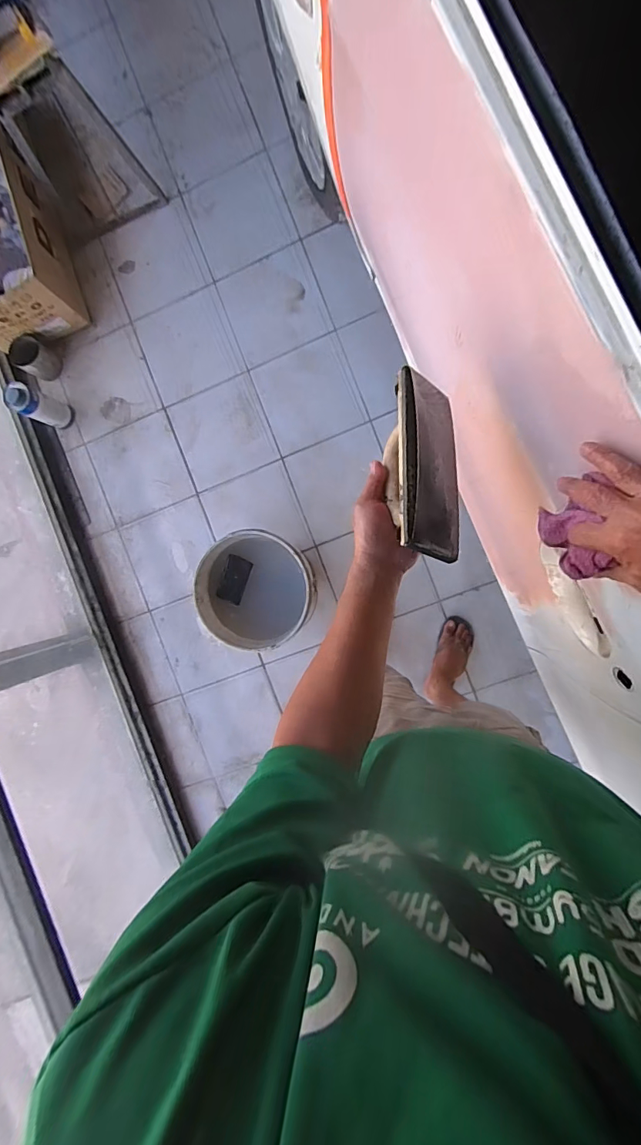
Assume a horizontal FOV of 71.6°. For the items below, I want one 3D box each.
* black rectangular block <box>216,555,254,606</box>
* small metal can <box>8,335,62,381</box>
[{"bbox_3d":[-0.235,0.022,1.220,0.070,0.008,0.128,21,95,5],"label":"black rectangular block"},{"bbox_3d":[-0.926,-0.699,1.452,0.090,0.121,0.109,26,95,5],"label":"small metal can"}]

